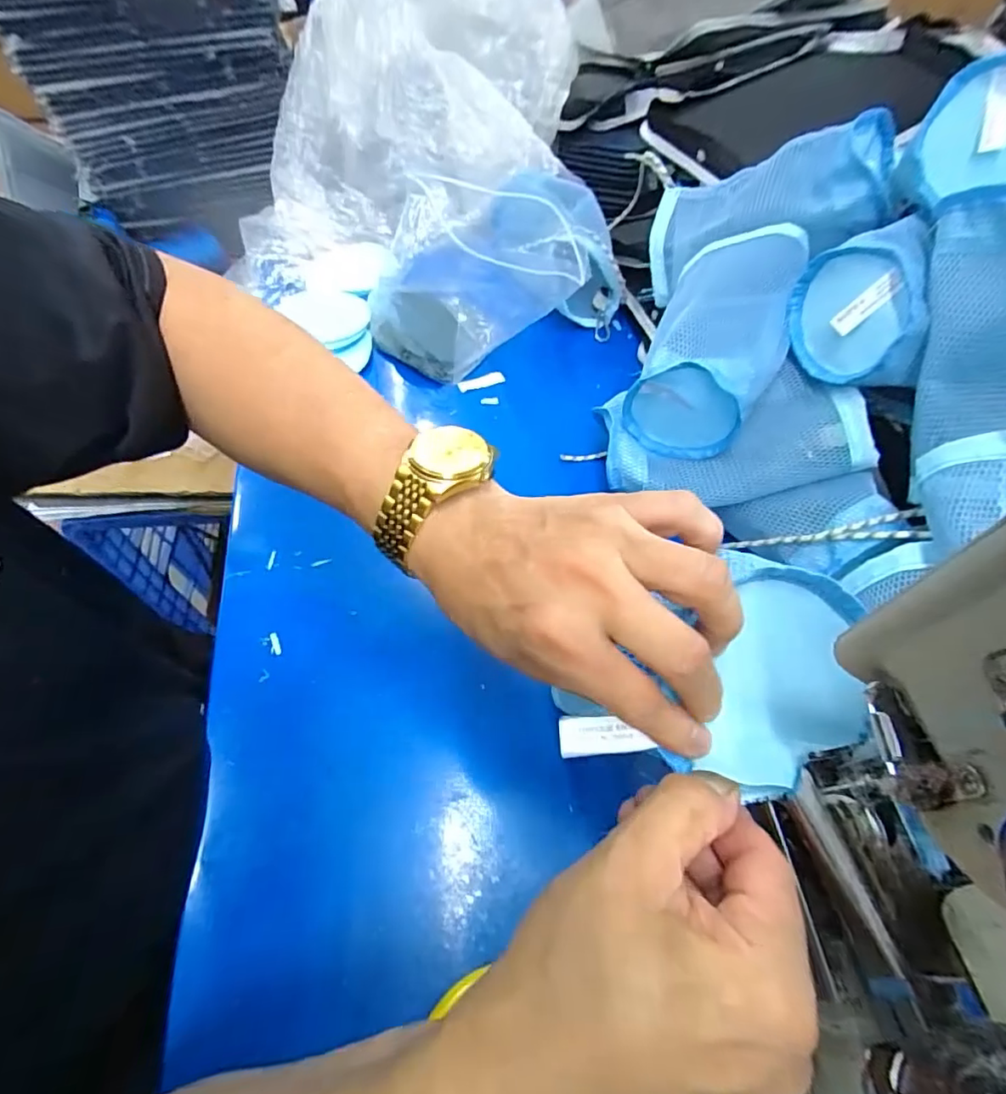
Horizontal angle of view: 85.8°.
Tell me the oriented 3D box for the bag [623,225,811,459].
[{"bbox_3d":[0.183,-0.184,0.469,0.098,0.094,0.203,22,61,10],"label":"bag"}]

